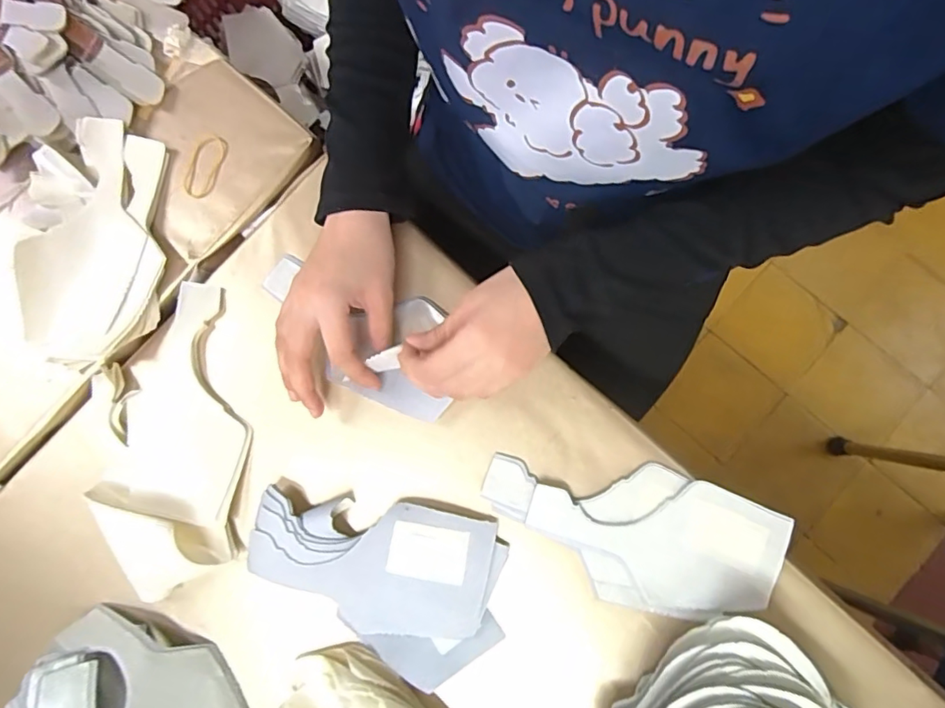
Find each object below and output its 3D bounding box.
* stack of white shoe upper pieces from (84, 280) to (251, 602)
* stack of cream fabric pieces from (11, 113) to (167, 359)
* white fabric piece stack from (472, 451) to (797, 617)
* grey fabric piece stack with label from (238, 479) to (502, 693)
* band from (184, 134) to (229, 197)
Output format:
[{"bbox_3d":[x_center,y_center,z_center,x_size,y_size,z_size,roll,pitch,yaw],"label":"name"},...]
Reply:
[{"bbox_3d":[-0.235,0.057,0.407,0.110,0.018,0.222,-4,79,0],"label":"stack of white shoe upper pieces"},{"bbox_3d":[-0.300,-0.091,0.429,0.093,0.035,0.190,-3,79,0],"label":"stack of cream fabric pieces"},{"bbox_3d":[0.114,0.127,0.391,0.214,0.010,0.097,20,80,5],"label":"white fabric piece stack"},{"bbox_3d":[-0.074,0.167,0.385,0.184,0.016,0.118,8,79,3],"label":"grey fabric piece stack with label"},{"bbox_3d":[-0.225,-0.157,0.446,0.028,0.004,0.054,14,83,5],"label":"band"}]

